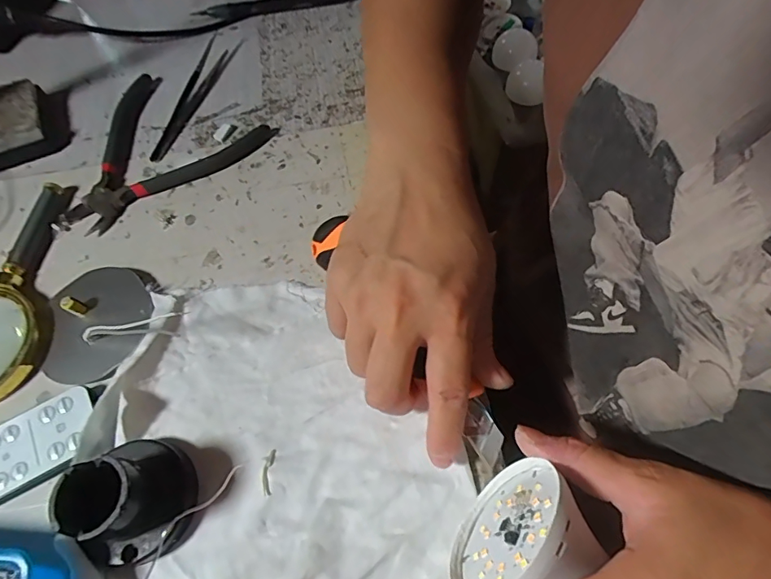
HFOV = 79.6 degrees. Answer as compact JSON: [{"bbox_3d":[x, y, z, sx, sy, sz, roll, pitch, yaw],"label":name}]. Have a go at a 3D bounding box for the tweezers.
[{"bbox_3d":[-0.153,-0.160,0.369,0.021,0.013,0.136,11,64,8],"label":"tweezers"}]

